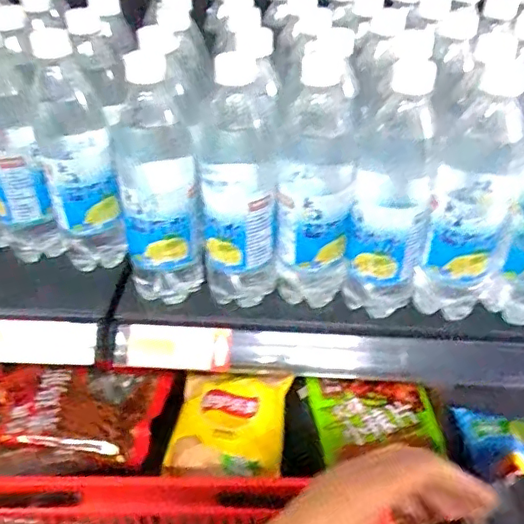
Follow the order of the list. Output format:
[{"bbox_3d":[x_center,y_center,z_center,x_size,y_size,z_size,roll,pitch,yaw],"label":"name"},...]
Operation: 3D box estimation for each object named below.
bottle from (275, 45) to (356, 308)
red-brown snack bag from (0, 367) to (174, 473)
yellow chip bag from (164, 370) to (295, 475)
[{"bbox_3d":[0.047,-0.066,0.502,0.064,0.224,0.077,1,38,1],"label":"bottle"},{"bbox_3d":[-0.284,0.222,0.813,0.282,0.040,0.146,1,38,2],"label":"red-brown snack bag"},{"bbox_3d":[-0.045,0.227,0.781,0.153,0.045,0.152,4,38,5],"label":"yellow chip bag"}]

